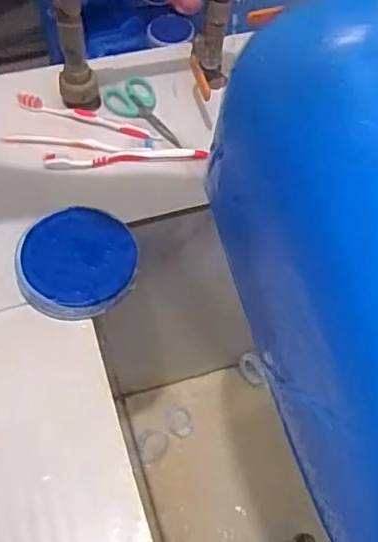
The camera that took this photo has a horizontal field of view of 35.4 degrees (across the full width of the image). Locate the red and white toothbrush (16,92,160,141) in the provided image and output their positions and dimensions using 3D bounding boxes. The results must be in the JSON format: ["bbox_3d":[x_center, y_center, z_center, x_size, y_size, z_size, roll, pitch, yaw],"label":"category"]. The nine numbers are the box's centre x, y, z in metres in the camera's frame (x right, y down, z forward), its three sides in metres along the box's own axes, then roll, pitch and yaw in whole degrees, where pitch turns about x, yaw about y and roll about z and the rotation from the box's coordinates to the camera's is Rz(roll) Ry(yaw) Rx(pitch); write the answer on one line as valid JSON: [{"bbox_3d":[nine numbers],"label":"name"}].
[{"bbox_3d":[-0.119,-0.184,0.702,0.178,0.011,0.018,15,59,7],"label":"red and white toothbrush"}]

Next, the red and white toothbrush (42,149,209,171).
[{"bbox_3d":[-0.072,-0.130,0.678,0.183,0.011,0.020,-3,59,-4],"label":"red and white toothbrush"}]

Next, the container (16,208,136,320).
[{"bbox_3d":[-0.112,-0.009,0.596,0.114,0.025,0.115,1,59,-2],"label":"container"}]

